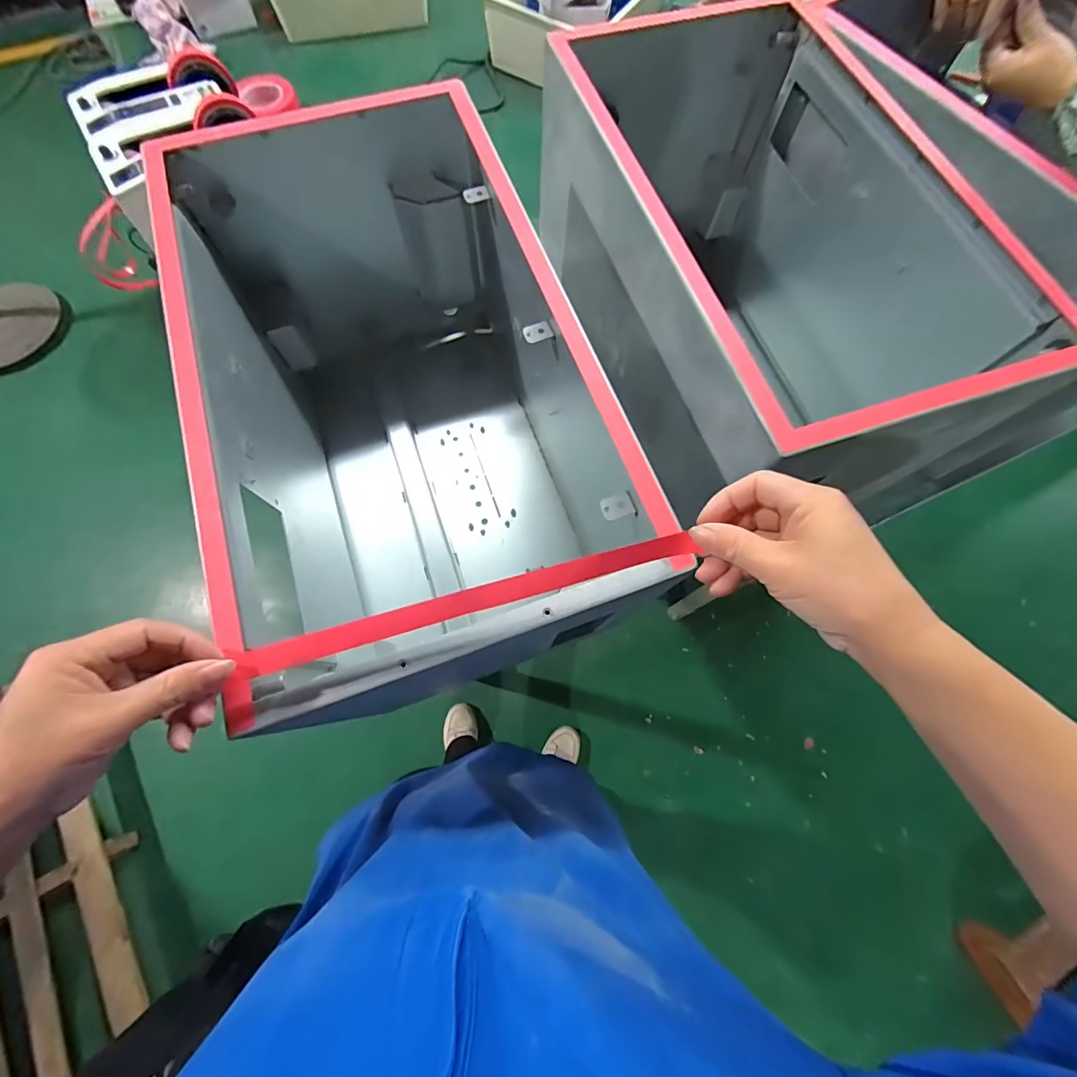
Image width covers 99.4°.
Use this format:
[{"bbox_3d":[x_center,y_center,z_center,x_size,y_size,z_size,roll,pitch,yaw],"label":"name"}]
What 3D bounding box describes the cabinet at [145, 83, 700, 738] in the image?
[{"bbox_3d":[-0.131,-0.121,0.516,0.304,0.379,0.532,-18,73,-6],"label":"cabinet"}]

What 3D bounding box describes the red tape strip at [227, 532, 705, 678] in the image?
[{"bbox_3d":[-0.039,0.037,0.267,0.262,0.014,0.014,-15,73,-4],"label":"red tape strip"}]

